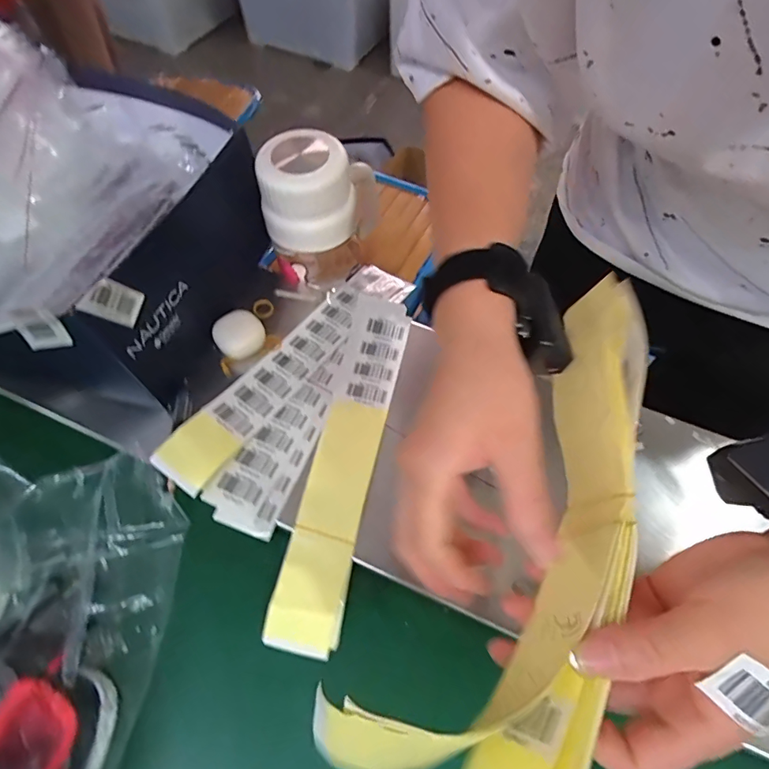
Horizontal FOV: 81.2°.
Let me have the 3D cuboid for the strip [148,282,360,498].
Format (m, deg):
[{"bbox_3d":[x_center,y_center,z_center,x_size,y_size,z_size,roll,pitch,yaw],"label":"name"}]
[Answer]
[{"bbox_3d":[-0.105,-0.011,0.438,0.050,0.016,0.263,32,58,17],"label":"strip"}]

